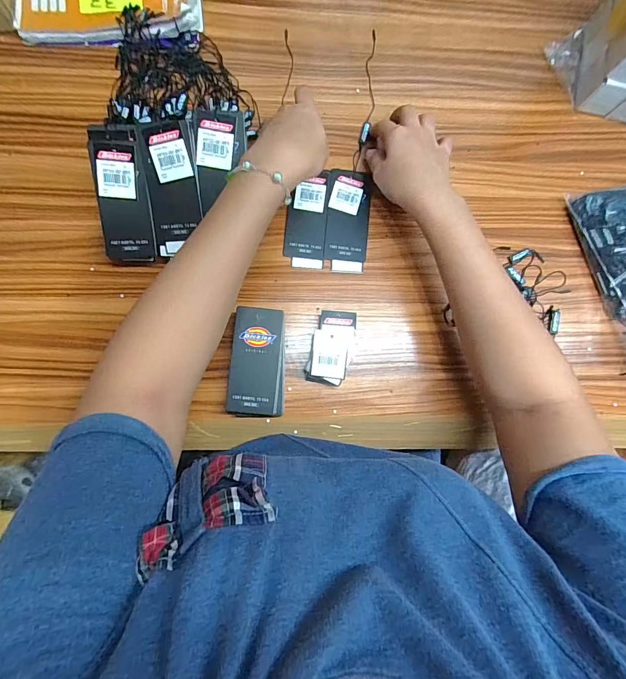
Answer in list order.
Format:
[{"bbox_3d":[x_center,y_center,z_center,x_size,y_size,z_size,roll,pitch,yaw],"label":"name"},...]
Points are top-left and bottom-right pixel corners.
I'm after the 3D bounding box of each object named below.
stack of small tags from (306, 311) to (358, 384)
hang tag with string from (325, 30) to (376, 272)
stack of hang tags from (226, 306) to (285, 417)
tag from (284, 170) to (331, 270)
[{"bbox_3d":[0.021,0.009,0.394,0.045,0.025,0.078,13,83,-2],"label":"stack of small tags"},{"bbox_3d":[0.052,-0.219,0.430,0.048,0.007,0.281,8,84,-3],"label":"hang tag with string"},{"bbox_3d":[-0.058,0.024,0.385,0.055,0.028,0.110,3,84,-3],"label":"stack of hang tags"},{"bbox_3d":[-0.008,-0.139,0.418,0.046,0.004,0.113,4,86,-1],"label":"tag"}]

